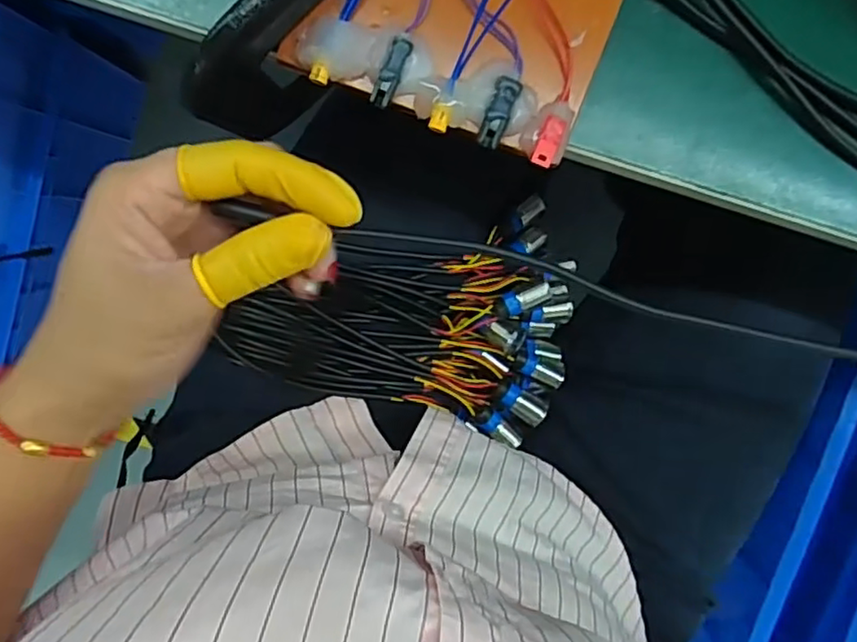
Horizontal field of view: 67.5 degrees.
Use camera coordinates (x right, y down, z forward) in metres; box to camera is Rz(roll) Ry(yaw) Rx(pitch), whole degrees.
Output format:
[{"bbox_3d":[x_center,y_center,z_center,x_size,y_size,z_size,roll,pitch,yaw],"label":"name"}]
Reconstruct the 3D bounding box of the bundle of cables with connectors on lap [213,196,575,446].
[{"bbox_3d":[-0.008,-0.014,0.414,0.204,0.050,0.140,17,98,-2],"label":"bundle of cables with connectors on lap"}]

